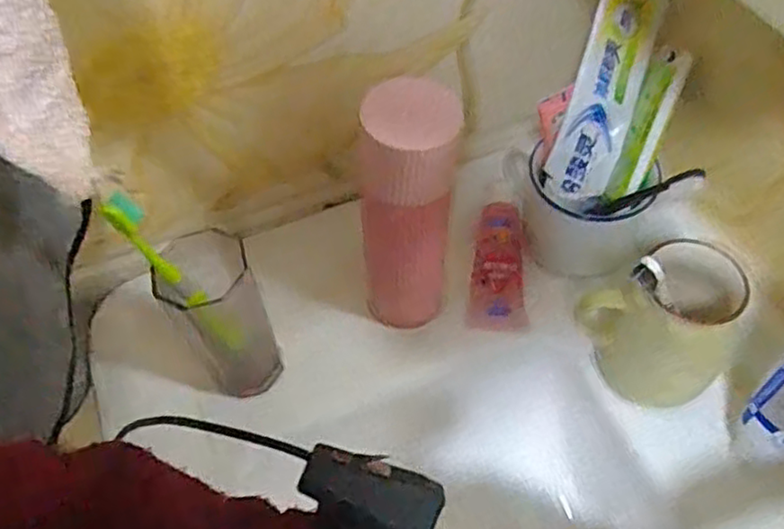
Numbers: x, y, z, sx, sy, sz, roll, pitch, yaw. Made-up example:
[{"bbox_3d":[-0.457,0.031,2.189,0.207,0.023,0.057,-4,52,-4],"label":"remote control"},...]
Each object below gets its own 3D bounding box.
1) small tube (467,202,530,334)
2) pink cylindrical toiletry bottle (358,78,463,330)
[{"bbox_3d":[0.088,0.000,0.564,0.045,0.020,0.108,3,73,4],"label":"small tube"},{"bbox_3d":[0.012,-0.026,0.469,0.055,0.203,0.054,-1,55,1],"label":"pink cylindrical toiletry bottle"}]

